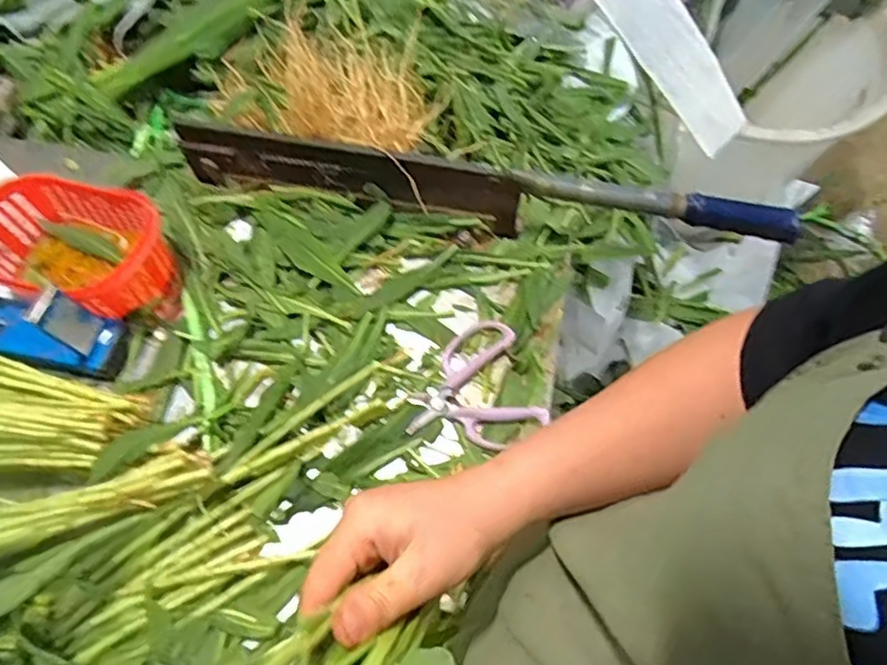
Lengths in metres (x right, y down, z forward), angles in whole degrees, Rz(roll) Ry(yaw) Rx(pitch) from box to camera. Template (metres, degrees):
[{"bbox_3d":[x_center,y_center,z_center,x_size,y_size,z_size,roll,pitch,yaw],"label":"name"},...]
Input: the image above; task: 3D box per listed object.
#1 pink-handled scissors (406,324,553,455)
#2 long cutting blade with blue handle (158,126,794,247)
[{"bbox_3d":[0.042,0.052,0.645,0.133,0.022,0.134,11,64,5],"label":"pink-handled scissors"},{"bbox_3d":[0.000,-0.156,0.693,0.615,0.099,0.037,11,64,5],"label":"long cutting blade with blue handle"}]

